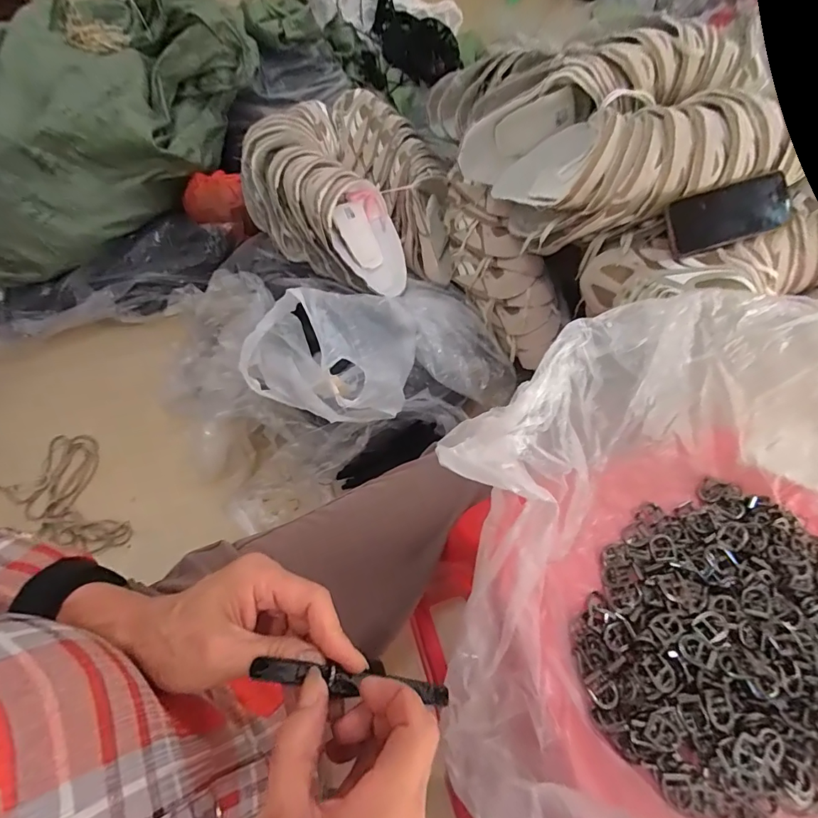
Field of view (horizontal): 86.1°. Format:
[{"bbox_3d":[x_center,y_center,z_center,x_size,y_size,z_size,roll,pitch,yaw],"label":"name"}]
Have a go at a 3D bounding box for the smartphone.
[{"bbox_3d":[0.432,-0.262,0.589,0.174,0.010,0.073,-18,94,-5],"label":"smartphone"}]

